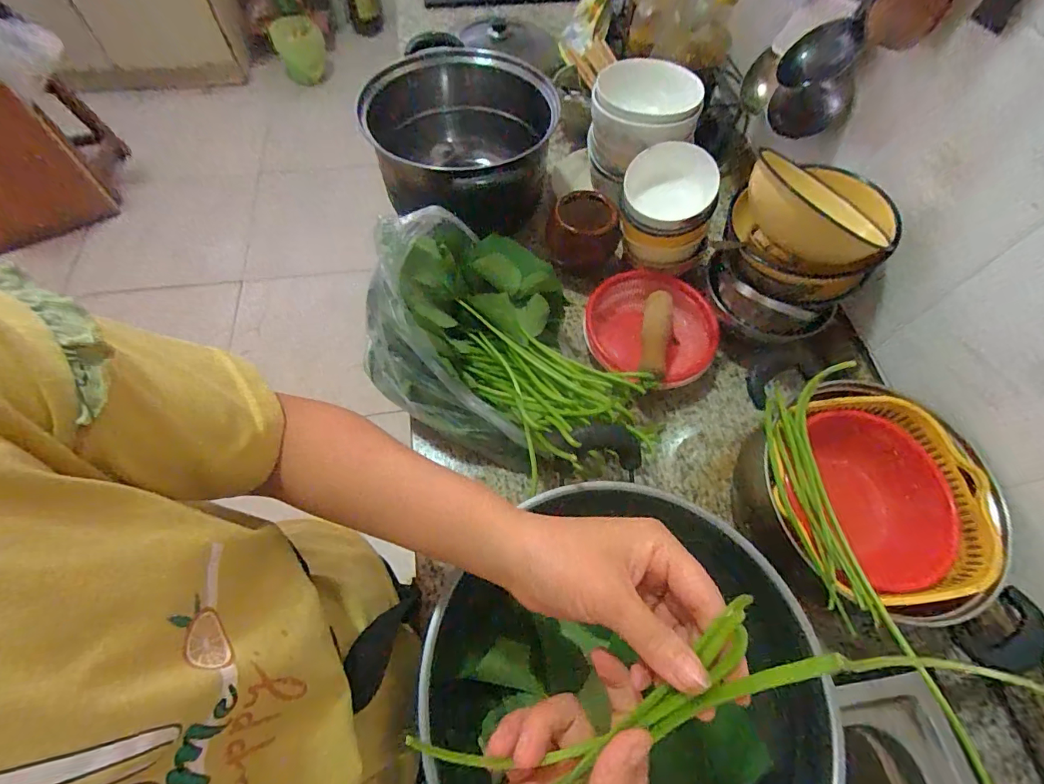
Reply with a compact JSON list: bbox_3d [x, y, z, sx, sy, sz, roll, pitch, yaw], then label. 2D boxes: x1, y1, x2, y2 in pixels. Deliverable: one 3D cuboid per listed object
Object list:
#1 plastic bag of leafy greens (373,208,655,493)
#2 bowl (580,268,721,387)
[{"bbox_3d":[-0.023,-0.043,0.522,0.239,0.144,0.324,-38,70,-19],"label":"plastic bag of leafy greens"},{"bbox_3d":[0.175,-0.080,0.634,0.166,0.072,0.180,1,63,-1],"label":"bowl"}]

